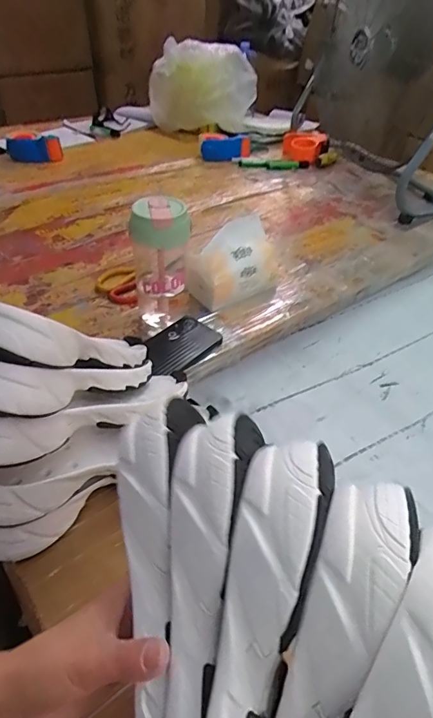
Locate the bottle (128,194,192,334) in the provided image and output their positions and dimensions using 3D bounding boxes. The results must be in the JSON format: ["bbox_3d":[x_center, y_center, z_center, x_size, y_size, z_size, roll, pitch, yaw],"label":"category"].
[{"bbox_3d":[-0.082,-0.145,0.667,0.082,0.181,0.068,-9,44,-11],"label":"bottle"}]

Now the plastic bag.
[{"bbox_3d":[-0.051,-0.935,1.507,0.369,0.217,0.190,2,43,1],"label":"plastic bag"}]

